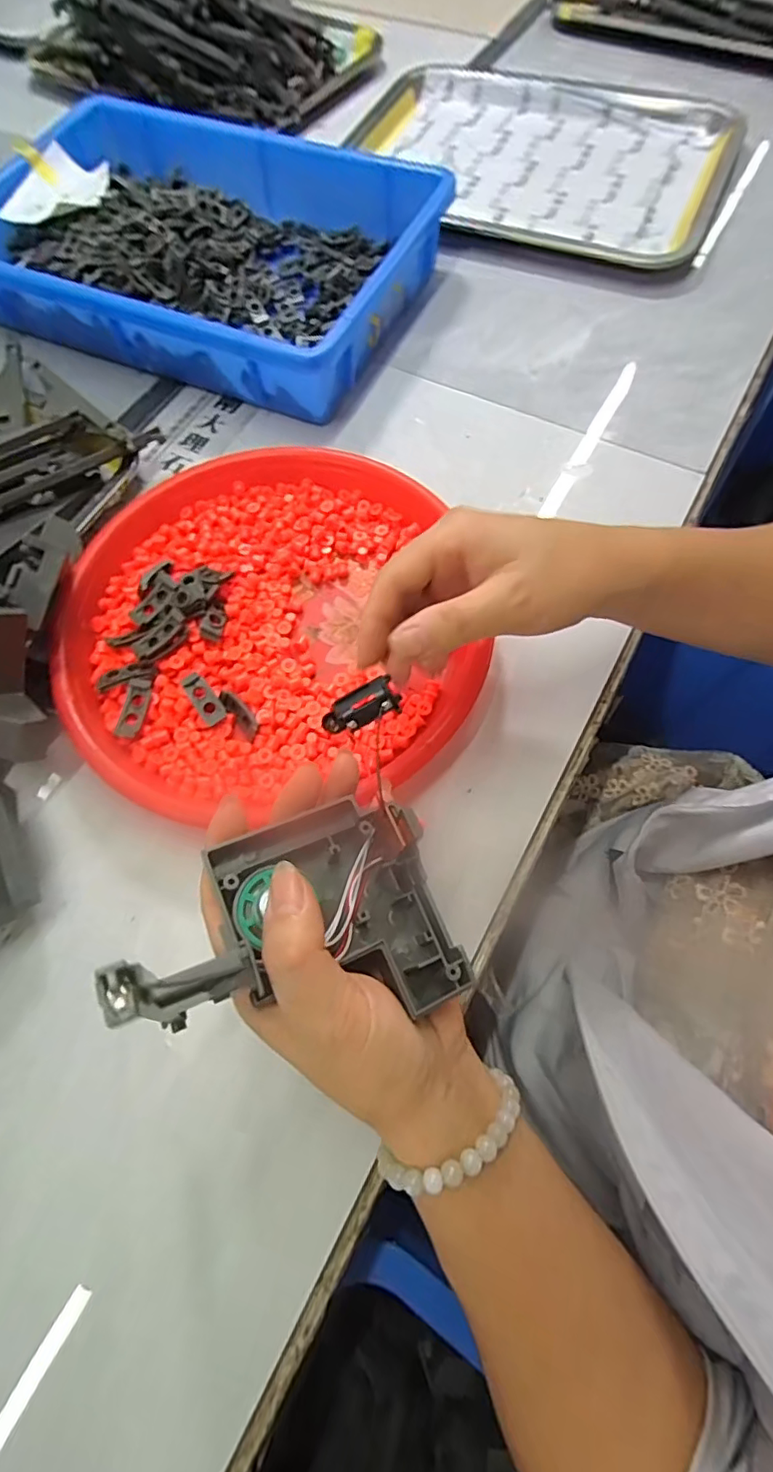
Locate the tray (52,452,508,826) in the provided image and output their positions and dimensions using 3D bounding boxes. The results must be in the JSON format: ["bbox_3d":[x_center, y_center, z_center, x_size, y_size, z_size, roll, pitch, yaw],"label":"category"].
[{"bbox_3d":[-0.074,-0.072,0.338,0.233,0.032,0.238,-1,69,2],"label":"tray"}]

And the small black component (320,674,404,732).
[{"bbox_3d":[-0.012,-0.012,0.237,0.035,0.005,0.018,-25,69,12],"label":"small black component"}]

